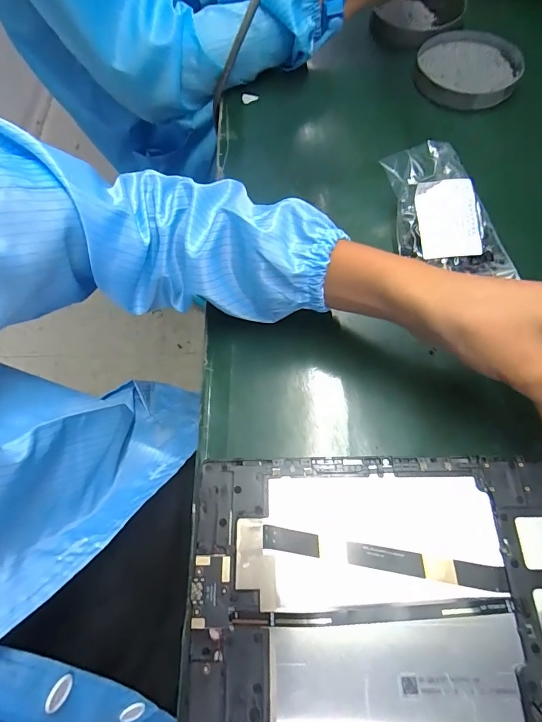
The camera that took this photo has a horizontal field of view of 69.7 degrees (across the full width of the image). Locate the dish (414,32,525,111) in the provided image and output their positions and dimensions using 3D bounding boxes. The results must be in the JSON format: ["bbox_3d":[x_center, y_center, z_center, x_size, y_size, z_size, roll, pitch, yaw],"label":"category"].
[{"bbox_3d":[0.230,-0.341,0.458,0.110,0.029,0.117,-1,65,2],"label":"dish"}]

